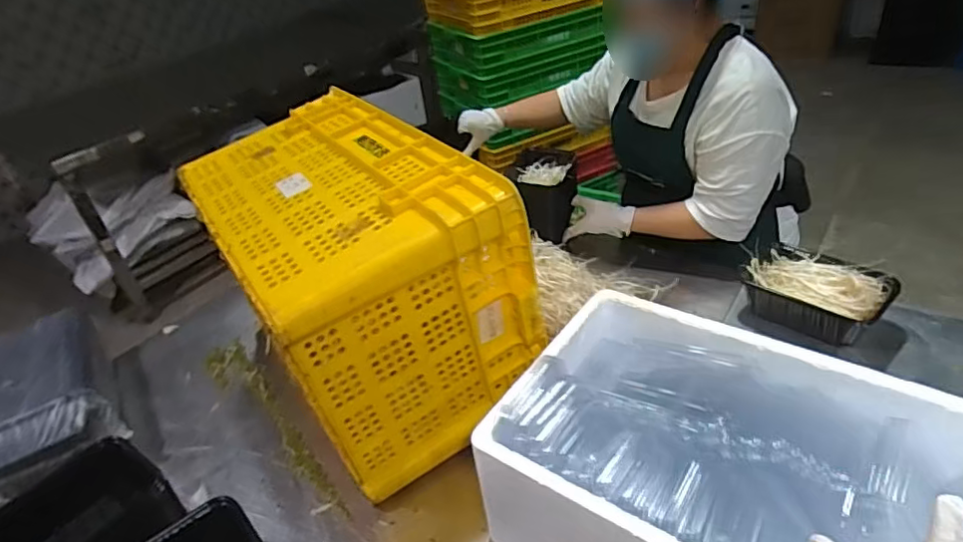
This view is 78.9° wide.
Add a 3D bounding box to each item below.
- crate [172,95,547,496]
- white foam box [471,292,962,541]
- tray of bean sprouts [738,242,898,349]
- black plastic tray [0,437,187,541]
[{"bbox_3d":[-0.203,0.007,0.902,0.317,0.372,0.524,-26,39,-24],"label":"crate"},{"bbox_3d":[0.273,0.244,0.642,0.467,0.190,0.309,18,41,34],"label":"white foam box"},{"bbox_3d":[0.464,0.029,0.823,0.182,0.070,0.119,25,46,38],"label":"tray of bean sprouts"},{"bbox_3d":[-0.442,0.281,0.641,0.117,0.077,0.179,17,42,31],"label":"black plastic tray"}]

